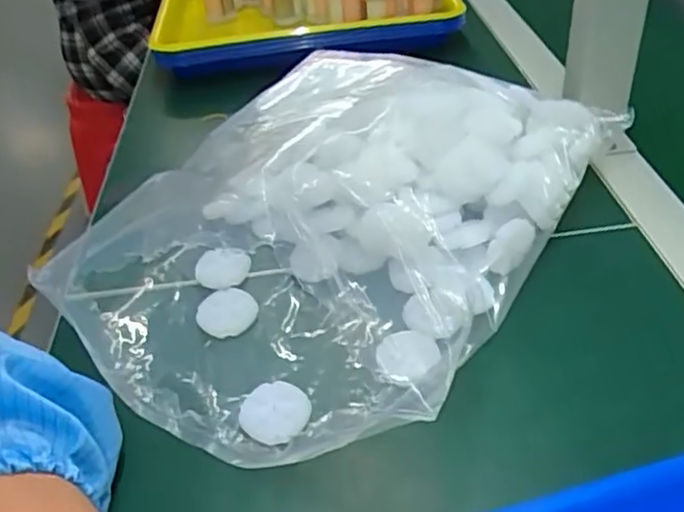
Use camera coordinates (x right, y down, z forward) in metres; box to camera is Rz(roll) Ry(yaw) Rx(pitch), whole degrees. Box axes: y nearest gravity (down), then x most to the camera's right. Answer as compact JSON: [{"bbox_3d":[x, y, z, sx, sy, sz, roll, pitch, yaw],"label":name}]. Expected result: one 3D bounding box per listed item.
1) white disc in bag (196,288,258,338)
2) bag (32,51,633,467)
[{"bbox_3d":[-0.073,0.036,0.422,0.035,0.005,0.036,-4,40,4],"label":"white disc in bag"},{"bbox_3d":[-0.002,-0.033,0.439,0.247,0.097,0.341,21,47,30],"label":"bag"}]

